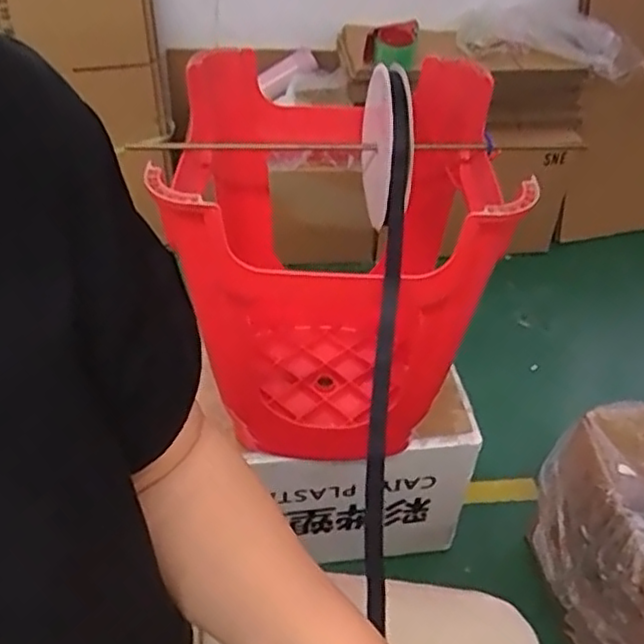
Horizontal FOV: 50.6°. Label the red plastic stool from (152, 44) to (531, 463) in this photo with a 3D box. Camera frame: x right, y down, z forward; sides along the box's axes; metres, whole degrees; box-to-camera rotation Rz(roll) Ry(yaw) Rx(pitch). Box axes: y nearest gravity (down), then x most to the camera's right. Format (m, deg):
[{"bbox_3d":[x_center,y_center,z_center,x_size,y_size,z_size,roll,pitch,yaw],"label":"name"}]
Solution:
[{"bbox_3d":[0.027,-0.052,0.864,0.352,0.447,0.359,3,42,-1],"label":"red plastic stool"}]

